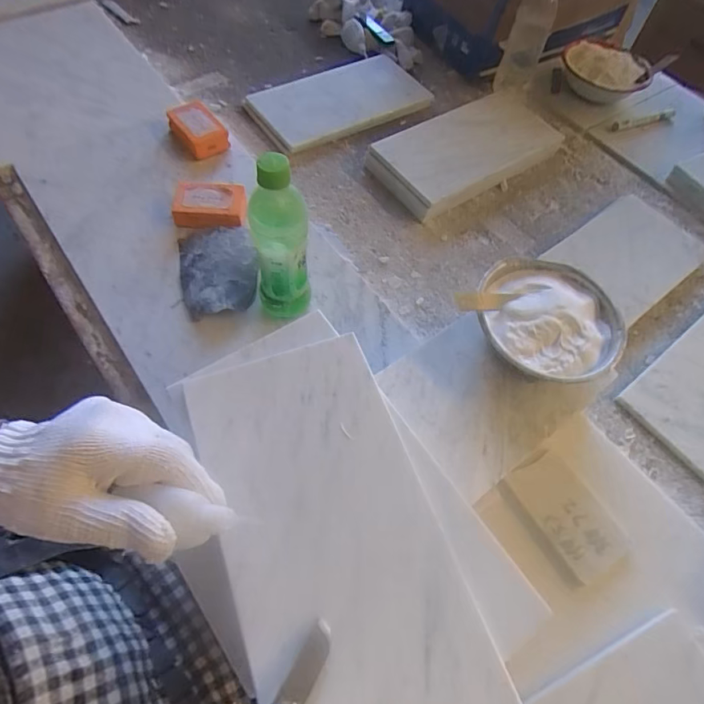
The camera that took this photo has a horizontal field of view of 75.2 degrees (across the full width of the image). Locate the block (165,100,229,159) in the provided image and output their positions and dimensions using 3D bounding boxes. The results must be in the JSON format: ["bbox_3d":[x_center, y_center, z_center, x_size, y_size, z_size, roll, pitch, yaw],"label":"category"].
[{"bbox_3d":[-0.235,-0.341,0.700,0.062,0.028,0.105,-33,71,-21],"label":"block"}]

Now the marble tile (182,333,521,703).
[{"bbox_3d":[-0.012,0.129,0.319,0.145,0.016,0.296,-20,66,-11],"label":"marble tile"}]

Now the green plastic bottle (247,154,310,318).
[{"bbox_3d":[-0.075,-0.112,0.483,0.060,0.198,0.051,-4,63,-9],"label":"green plastic bottle"}]

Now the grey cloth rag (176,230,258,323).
[{"bbox_3d":[-0.171,-0.105,0.585,0.100,0.022,0.132,-6,63,-10],"label":"grey cloth rag"}]

